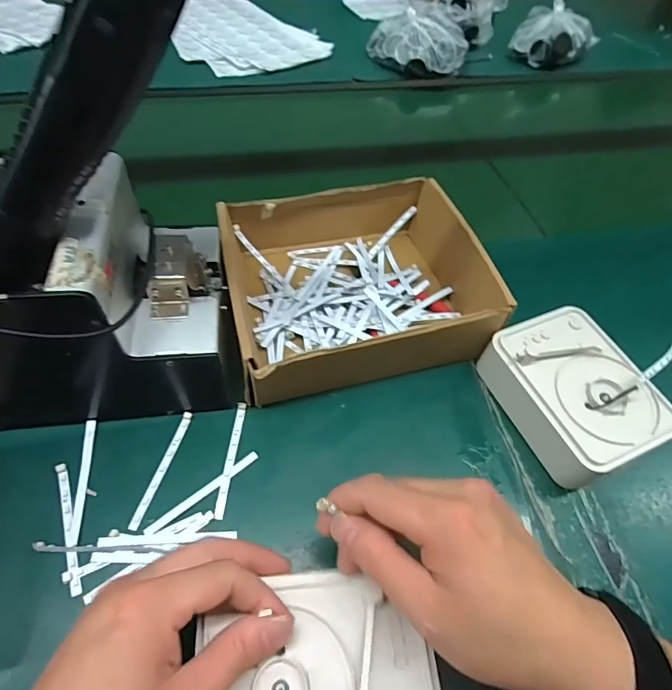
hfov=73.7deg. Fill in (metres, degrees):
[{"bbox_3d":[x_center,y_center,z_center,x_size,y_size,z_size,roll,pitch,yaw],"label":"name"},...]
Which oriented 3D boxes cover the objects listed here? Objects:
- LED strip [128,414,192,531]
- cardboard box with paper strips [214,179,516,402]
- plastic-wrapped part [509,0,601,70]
[{"bbox_3d":[-0.127,0.090,0.328,0.007,0.004,0.088,20,57,-4],"label":"LED strip"},{"bbox_3d":[0.012,-0.056,0.398,0.208,0.077,0.178,-12,55,-13],"label":"cardboard box with paper strips"},{"bbox_3d":[0.388,-0.561,0.782,0.127,0.113,0.118,29,57,17],"label":"plastic-wrapped part"}]

